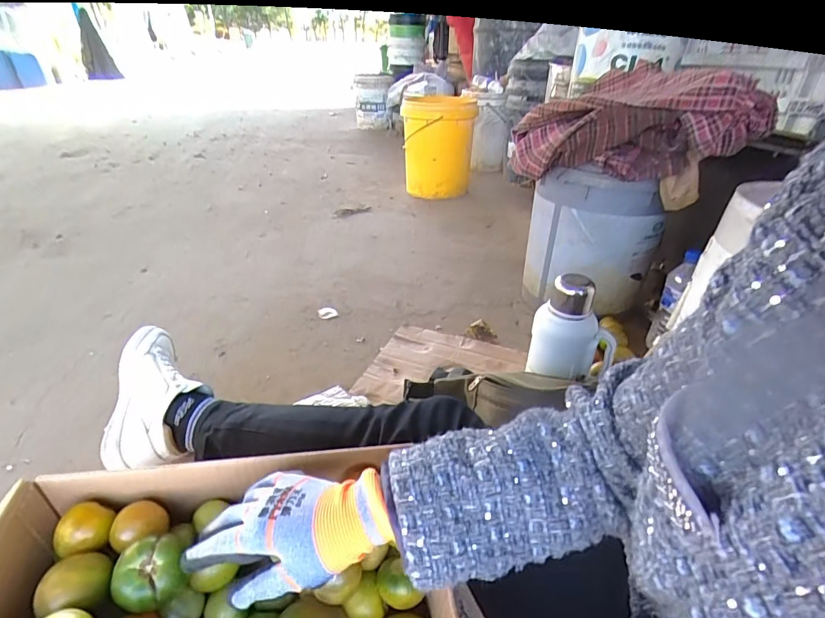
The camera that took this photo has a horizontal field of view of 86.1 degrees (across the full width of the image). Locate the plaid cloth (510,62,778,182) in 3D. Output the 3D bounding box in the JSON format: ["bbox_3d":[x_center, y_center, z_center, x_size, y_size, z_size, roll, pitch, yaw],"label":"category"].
[{"bbox_3d":[0.390,-0.330,0.790,0.382,0.158,0.264,23,37,31],"label":"plaid cloth"}]

